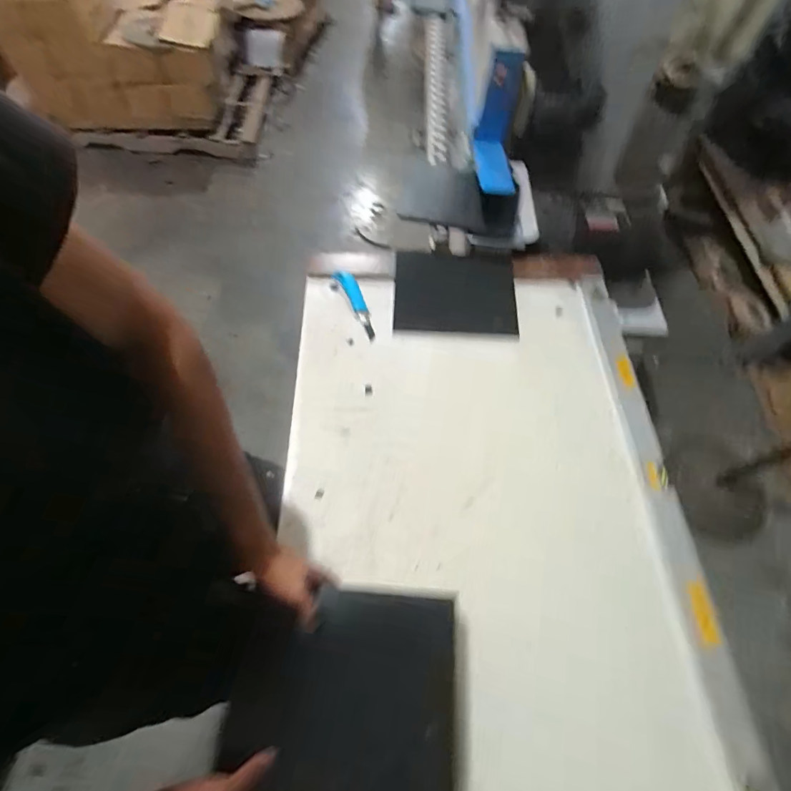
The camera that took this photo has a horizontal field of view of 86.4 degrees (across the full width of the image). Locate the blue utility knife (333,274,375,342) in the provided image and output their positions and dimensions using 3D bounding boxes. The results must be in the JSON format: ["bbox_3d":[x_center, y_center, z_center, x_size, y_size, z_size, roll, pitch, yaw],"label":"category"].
[{"bbox_3d":[-0.085,-0.210,0.952,0.039,0.023,0.194,-24,65,-16],"label":"blue utility knife"}]

